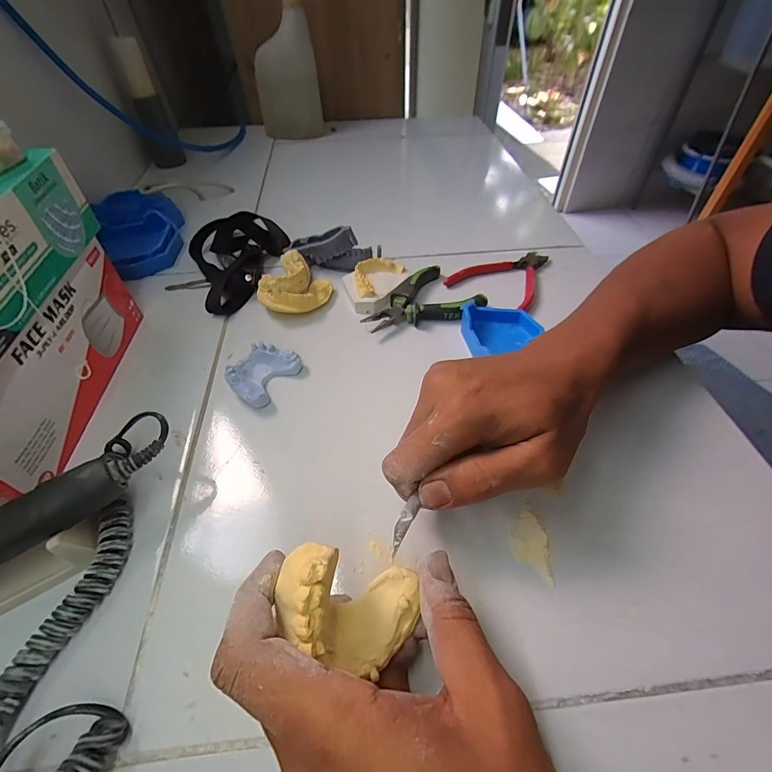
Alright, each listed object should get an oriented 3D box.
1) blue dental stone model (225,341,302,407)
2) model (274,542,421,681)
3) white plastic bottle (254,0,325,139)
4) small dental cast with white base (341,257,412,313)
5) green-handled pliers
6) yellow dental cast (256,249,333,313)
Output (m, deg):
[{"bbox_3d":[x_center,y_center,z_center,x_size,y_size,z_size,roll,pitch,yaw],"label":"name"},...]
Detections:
[{"bbox_3d":[-0.102,-0.011,0.323,0.043,0.023,0.055,25,54,22],"label":"blue dental stone model"},{"bbox_3d":[-0.015,0.099,0.175,0.057,0.042,0.041,2,50,6],"label":"model"},{"bbox_3d":[-0.164,-0.533,0.644,0.117,0.232,0.053,-11,49,-8],"label":"white plastic bottle"},{"bbox_3d":[-0.013,-0.106,0.399,0.054,0.023,0.071,27,57,24],"label":"small dental cast with white base"},{"bbox_3d":[0.034,-0.076,0.376,0.109,0.014,0.073,-35,57,-26],"label":"green-handled pliers"},{"bbox_3d":[-0.093,-0.105,0.396,0.071,0.033,0.079,-16,50,-12],"label":"yellow dental cast"}]

